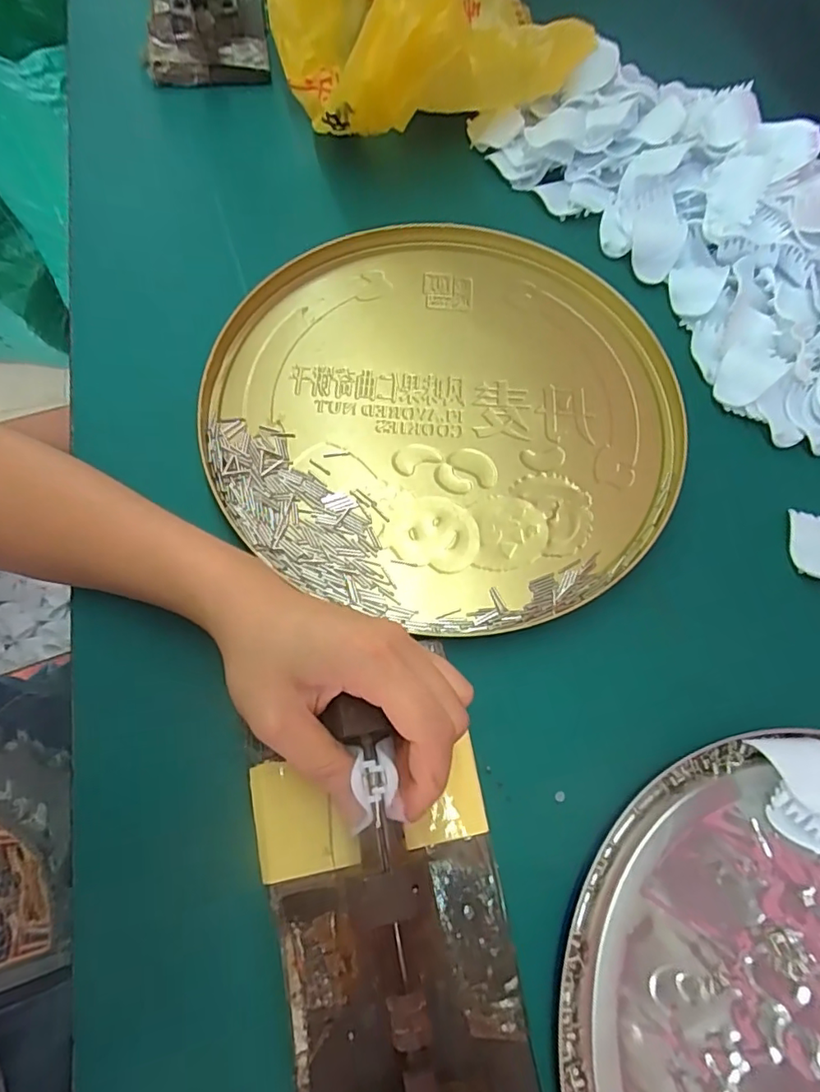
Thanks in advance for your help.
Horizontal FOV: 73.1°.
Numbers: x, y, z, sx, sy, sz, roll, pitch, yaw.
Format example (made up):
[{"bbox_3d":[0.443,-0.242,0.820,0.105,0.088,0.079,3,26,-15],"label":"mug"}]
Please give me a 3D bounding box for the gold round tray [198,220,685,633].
[{"bbox_3d":[0.029,-0.099,0.361,0.286,0.012,0.299,19,68,6],"label":"gold round tray"}]

